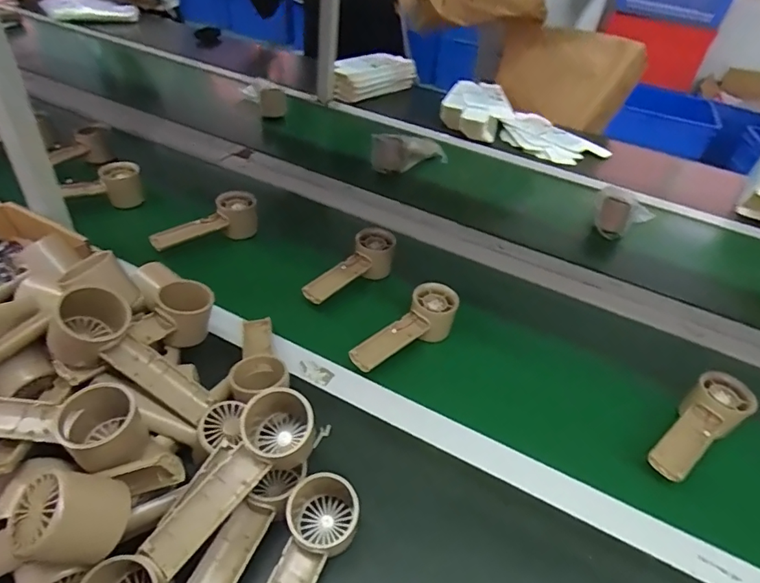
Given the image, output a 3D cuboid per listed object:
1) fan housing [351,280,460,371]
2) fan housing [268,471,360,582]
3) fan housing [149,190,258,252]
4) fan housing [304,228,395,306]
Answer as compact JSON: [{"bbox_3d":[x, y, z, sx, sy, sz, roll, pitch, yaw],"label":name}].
[{"bbox_3d":[0.037,0.049,0.593,0.056,0.053,0.157,33,49,26],"label":"fan housing"},{"bbox_3d":[-0.062,0.223,0.387,0.061,0.060,0.167,14,43,8],"label":"fan housing"},{"bbox_3d":[-0.258,-0.094,0.721,0.157,0.069,0.050,-28,53,-31],"label":"fan housing"},{"bbox_3d":[-0.040,-0.027,0.673,0.057,0.045,0.163,29,47,23],"label":"fan housing"}]

